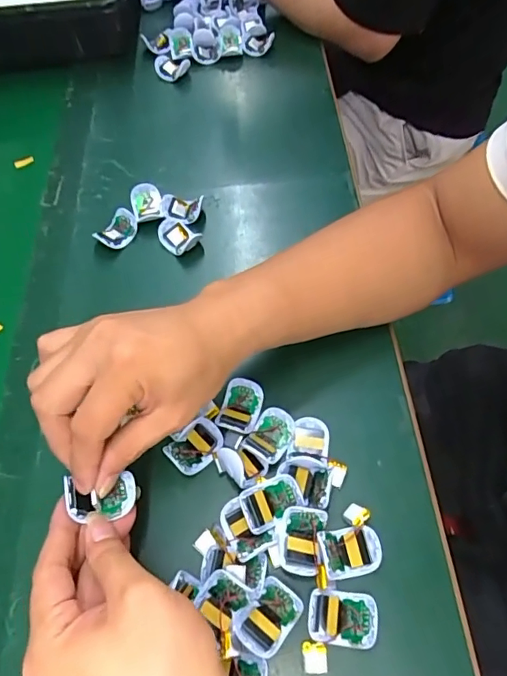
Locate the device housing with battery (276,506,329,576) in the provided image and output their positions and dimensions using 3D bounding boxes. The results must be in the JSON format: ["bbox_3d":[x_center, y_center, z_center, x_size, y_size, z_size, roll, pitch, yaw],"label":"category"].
[{"bbox_3d":[0.031,0.135,0.331,0.032,0.018,0.040,6,60,8],"label":"device housing with battery"}]

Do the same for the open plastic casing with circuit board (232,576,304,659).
[{"bbox_3d":[0.009,0.176,0.313,0.042,0.011,0.031,-41,64,-18],"label":"open plastic casing with circuit board"}]

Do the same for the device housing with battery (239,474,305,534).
[{"bbox_3d":[0.012,0.114,0.347,0.042,0.014,0.028,-27,61,-11],"label":"device housing with battery"}]

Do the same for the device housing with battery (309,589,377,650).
[{"bbox_3d":[0.056,0.175,0.311,0.041,0.011,0.030,5,60,7],"label":"device housing with battery"}]

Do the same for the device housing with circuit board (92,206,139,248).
[{"bbox_3d":[-0.138,-0.109,0.497,0.030,0.019,0.044,38,69,24],"label":"device housing with circuit board"}]

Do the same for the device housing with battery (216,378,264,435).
[{"bbox_3d":[-0.010,0.053,0.387,0.029,0.011,0.041,17,62,15],"label":"device housing with battery"}]

